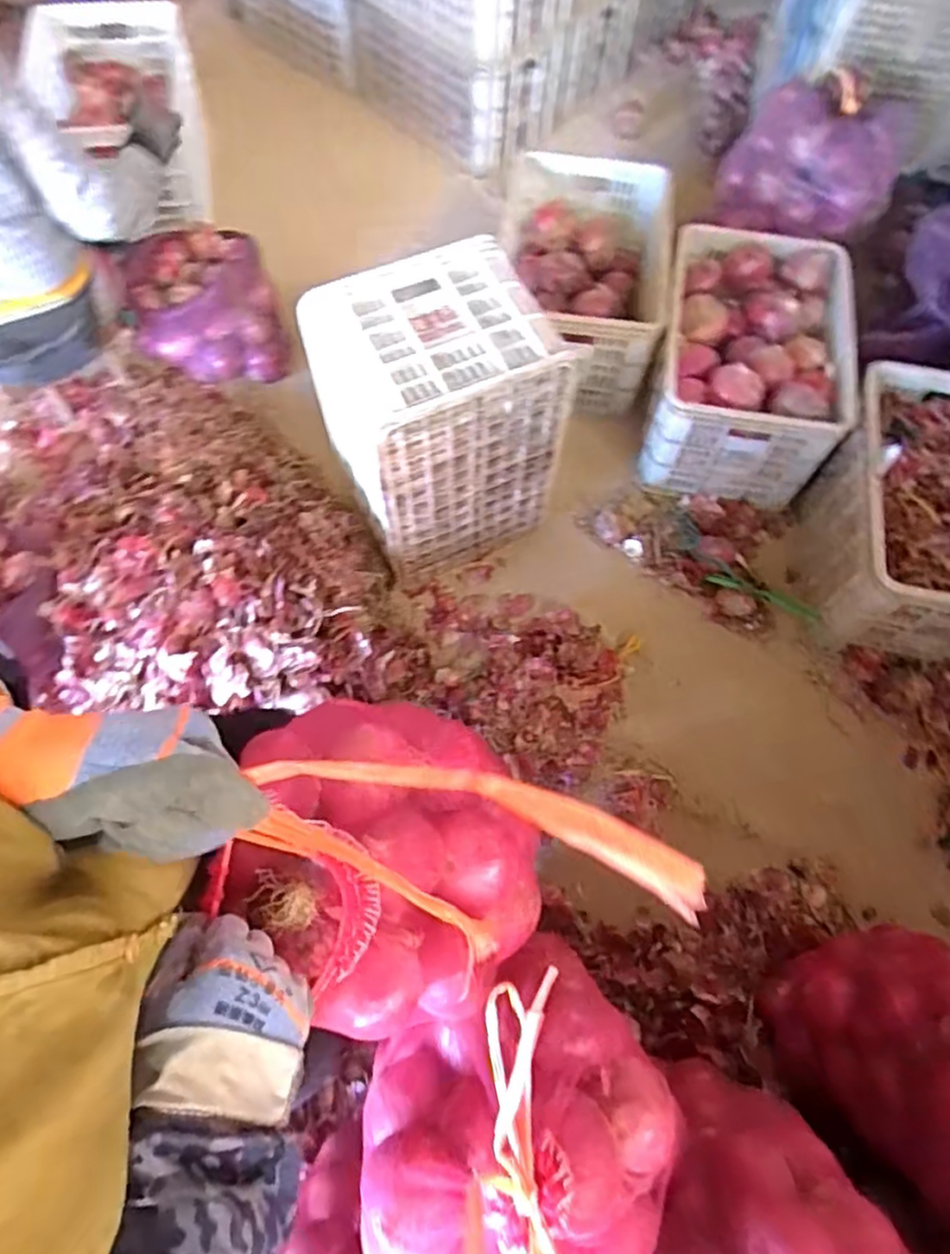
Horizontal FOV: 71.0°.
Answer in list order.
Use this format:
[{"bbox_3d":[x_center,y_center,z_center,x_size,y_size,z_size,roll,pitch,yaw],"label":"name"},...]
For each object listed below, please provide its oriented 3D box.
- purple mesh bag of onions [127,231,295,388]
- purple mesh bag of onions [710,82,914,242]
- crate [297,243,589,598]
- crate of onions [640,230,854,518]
[{"bbox_3d":[-0.629,-0.761,1.575,0.308,0.175,0.330,-15,69,-8],"label":"purple mesh bag of onions"},{"bbox_3d":[0.726,-0.996,1.430,0.358,0.227,0.221,10,68,2],"label":"purple mesh bag of onions"},{"bbox_3d":[-0.071,-0.361,1.238,0.349,0.493,0.297,-26,71,-12],"label":"crate"},{"bbox_3d":[0.581,-0.564,1.461,0.360,0.291,0.501,13,68,3],"label":"crate of onions"}]

